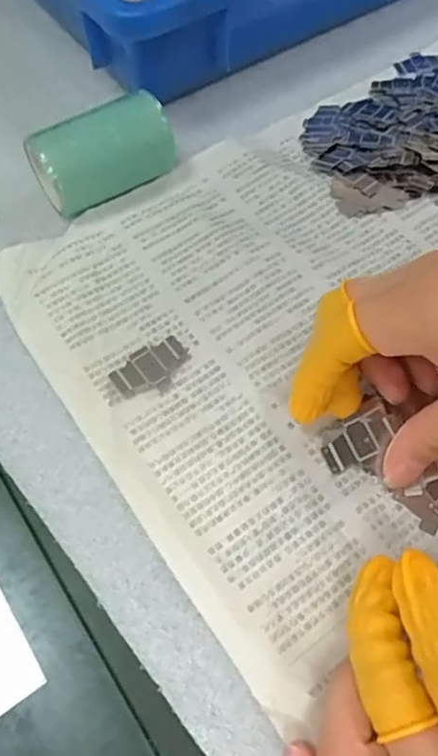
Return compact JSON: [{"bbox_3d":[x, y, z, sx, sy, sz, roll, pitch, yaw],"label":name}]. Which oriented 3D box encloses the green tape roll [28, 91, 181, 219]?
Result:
[{"bbox_3d":[-0.056,-0.108,0.286,0.070,0.038,0.030,-28,66,-14],"label":"green tape roll"}]

